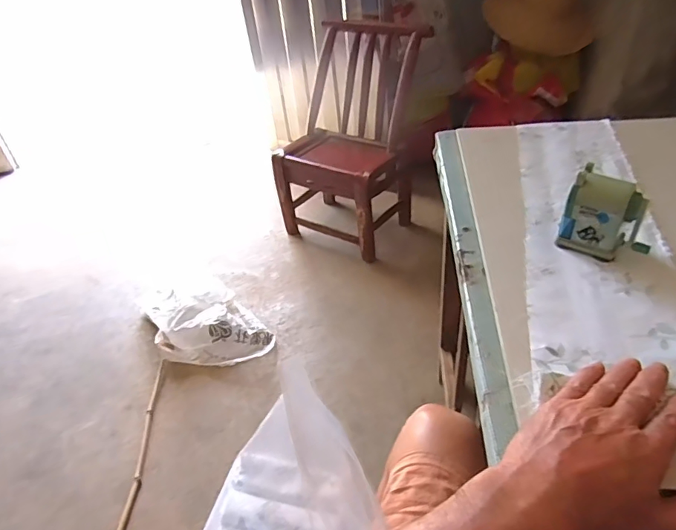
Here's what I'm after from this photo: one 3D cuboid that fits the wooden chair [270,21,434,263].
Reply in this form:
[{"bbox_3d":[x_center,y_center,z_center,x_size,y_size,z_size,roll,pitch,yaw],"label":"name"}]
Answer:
[{"bbox_3d":[0.046,-0.390,1.562,0.405,0.598,0.428,24,48,31],"label":"wooden chair"}]

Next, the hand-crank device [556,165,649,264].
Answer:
[{"bbox_3d":[0.277,-0.051,0.496,0.081,0.078,0.046,14,44,25],"label":"hand-crank device"}]

